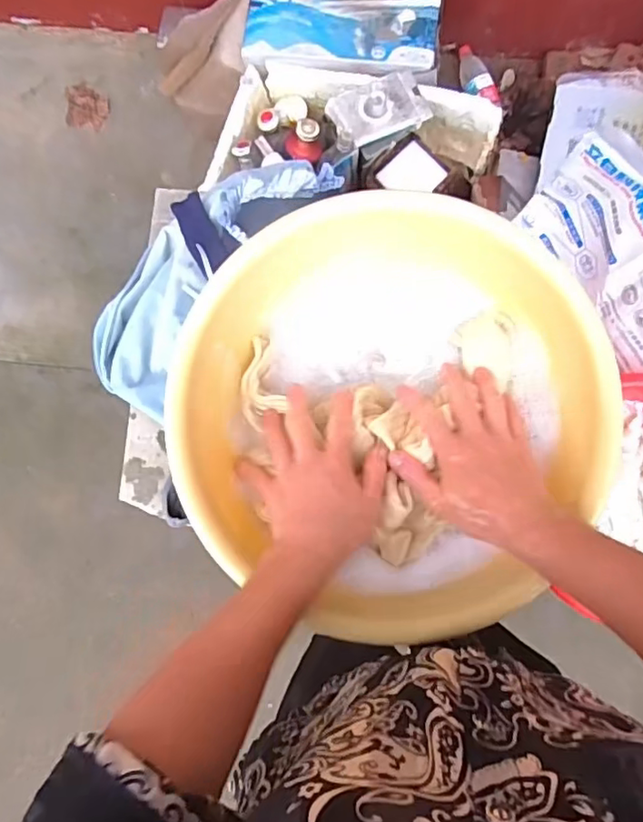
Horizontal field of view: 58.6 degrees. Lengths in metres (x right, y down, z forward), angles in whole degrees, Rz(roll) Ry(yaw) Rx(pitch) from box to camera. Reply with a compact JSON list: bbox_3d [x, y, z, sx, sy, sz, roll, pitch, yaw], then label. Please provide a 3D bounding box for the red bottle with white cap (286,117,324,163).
[{"bbox_3d":[-0.039,-0.586,1.239,0.079,0.070,0.070,-2,81,2],"label":"red bottle with white cap"}]

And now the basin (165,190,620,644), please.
[{"bbox_3d":[0.061,0.013,0.538,0.362,0.133,0.356,0,81,2],"label":"basin"}]

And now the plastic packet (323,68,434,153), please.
[{"bbox_3d":[0.116,-0.635,1.206,0.206,0.048,0.134,-23,81,-2],"label":"plastic packet"}]

